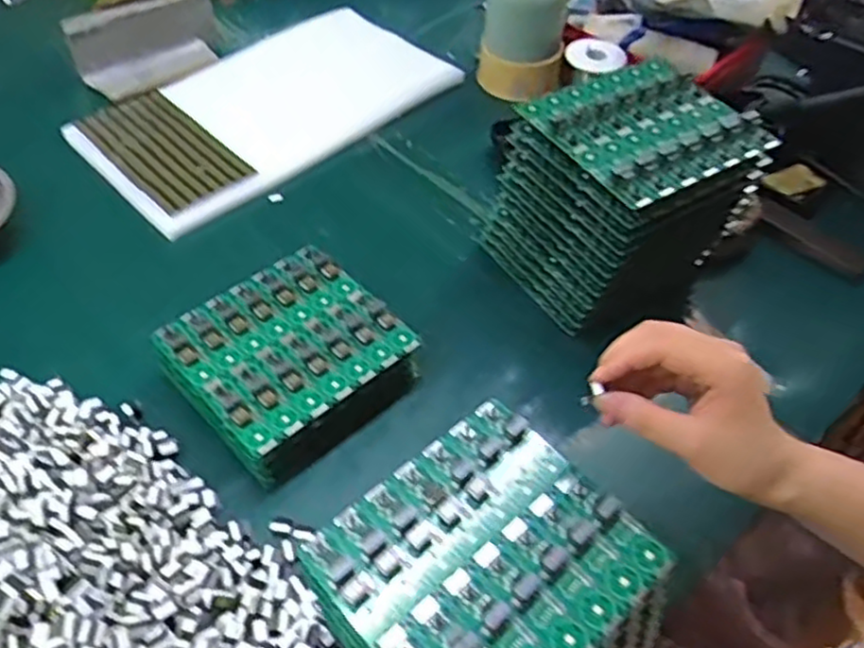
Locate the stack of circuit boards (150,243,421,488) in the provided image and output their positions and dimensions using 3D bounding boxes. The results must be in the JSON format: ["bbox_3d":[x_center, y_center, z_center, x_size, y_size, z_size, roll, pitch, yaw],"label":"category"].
[{"bbox_3d":[-0.108,0.024,0.534,0.152,0.040,0.148,-36,61,-29],"label":"stack of circuit boards"}]

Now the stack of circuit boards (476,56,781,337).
[{"bbox_3d":[0.158,-0.109,0.598,0.161,0.160,0.138,-25,56,-23],"label":"stack of circuit boards"}]

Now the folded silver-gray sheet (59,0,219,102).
[{"bbox_3d":[-0.318,-0.325,0.802,0.170,0.081,0.056,-35,60,-28],"label":"folded silver-gray sheet"}]

